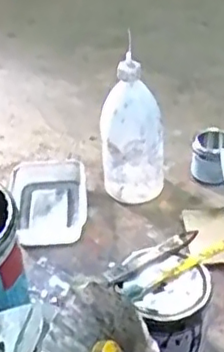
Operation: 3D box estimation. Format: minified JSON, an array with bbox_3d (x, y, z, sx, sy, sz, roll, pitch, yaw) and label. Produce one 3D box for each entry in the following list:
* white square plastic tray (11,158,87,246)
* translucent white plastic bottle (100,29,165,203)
[{"bbox_3d":[-0.102,0.038,0.997,0.117,0.033,0.187,-5,38,-3],"label":"white square plastic tray"},{"bbox_3d":[0.034,-0.058,0.949,0.098,0.229,0.097,-1,38,1],"label":"translucent white plastic bottle"}]

